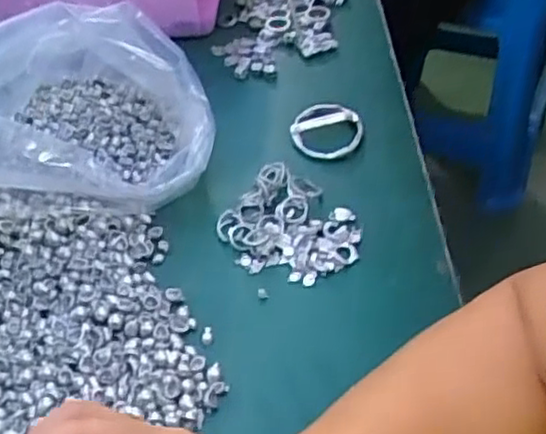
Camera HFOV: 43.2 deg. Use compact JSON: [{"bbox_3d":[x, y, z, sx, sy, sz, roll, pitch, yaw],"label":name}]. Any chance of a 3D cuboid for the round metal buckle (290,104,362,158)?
[{"bbox_3d":[0.044,-0.072,0.572,0.059,0.006,0.054,-3,61,5],"label":"round metal buckle"}]

